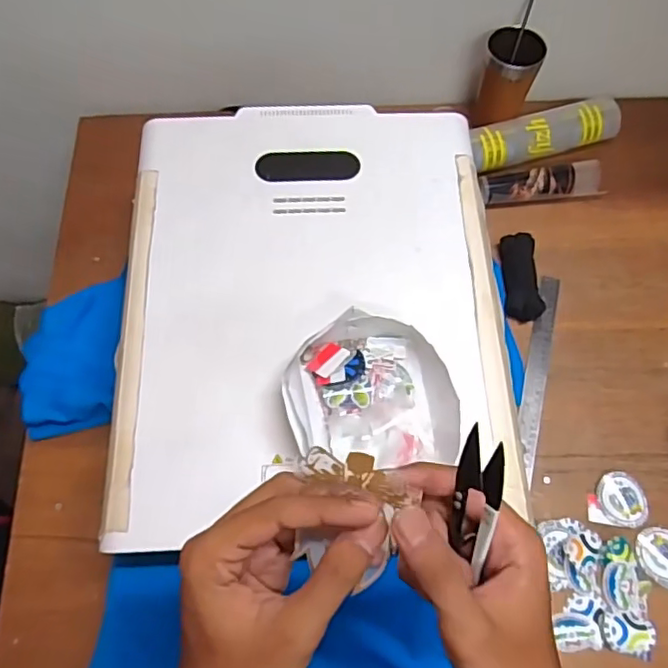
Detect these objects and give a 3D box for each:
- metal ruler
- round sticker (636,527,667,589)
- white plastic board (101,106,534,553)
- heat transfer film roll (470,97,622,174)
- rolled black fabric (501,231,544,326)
[{"bbox_3d":[0.269,0.045,0.778,0.028,0.007,0.287,15,67,5],"label":"metal ruler"},{"bbox_3d":[0.385,0.258,0.680,0.066,0.009,0.064,12,66,3],"label":"round sticker"},{"bbox_3d":[-0.022,-0.047,0.640,0.398,0.026,0.491,-1,66,-3],"label":"white plastic board"},{"bbox_3d":[0.320,-0.304,0.906,0.245,0.056,0.068,-15,68,-8],"label":"heat transfer film roll"},{"bbox_3d":[0.261,-0.080,0.822,0.048,0.029,0.130,4,66,0],"label":"rolled black fabric"}]

